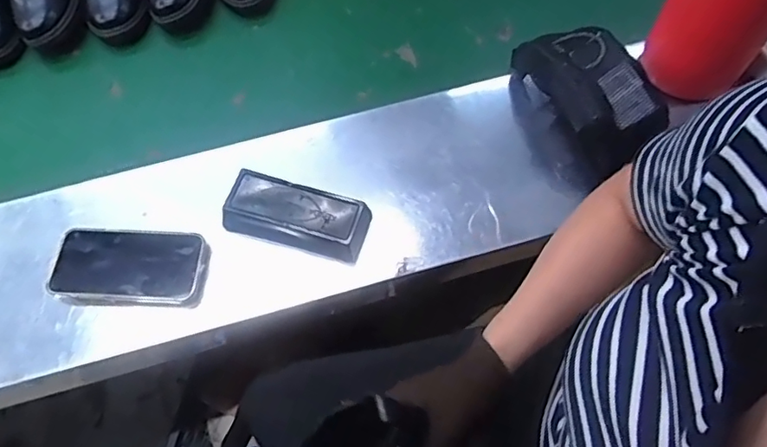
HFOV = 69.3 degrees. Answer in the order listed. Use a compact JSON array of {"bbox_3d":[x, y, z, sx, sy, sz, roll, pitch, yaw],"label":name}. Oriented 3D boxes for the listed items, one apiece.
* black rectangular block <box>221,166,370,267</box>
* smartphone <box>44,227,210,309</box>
[{"bbox_3d":[-0.096,-0.011,0.617,0.158,0.050,0.060,15,63,12],"label":"black rectangular block"},{"bbox_3d":[-0.281,0.047,0.612,0.161,0.020,0.083,3,62,5],"label":"smartphone"}]

